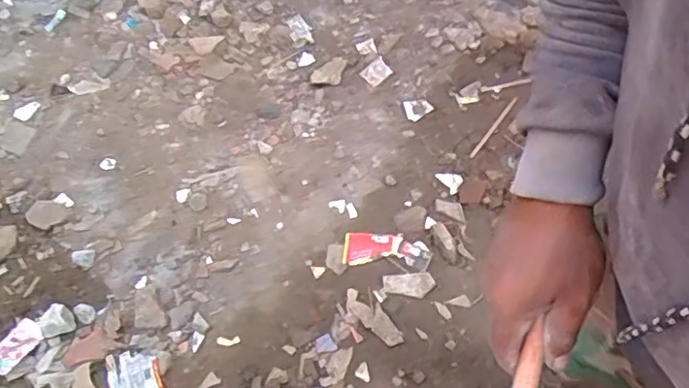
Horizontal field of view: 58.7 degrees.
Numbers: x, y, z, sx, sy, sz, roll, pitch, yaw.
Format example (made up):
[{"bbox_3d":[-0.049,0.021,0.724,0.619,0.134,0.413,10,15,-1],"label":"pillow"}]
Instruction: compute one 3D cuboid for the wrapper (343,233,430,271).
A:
[{"bbox_3d":[0.100,0.135,1.501,0.207,0.010,0.088,2,56,7],"label":"wrapper"}]

